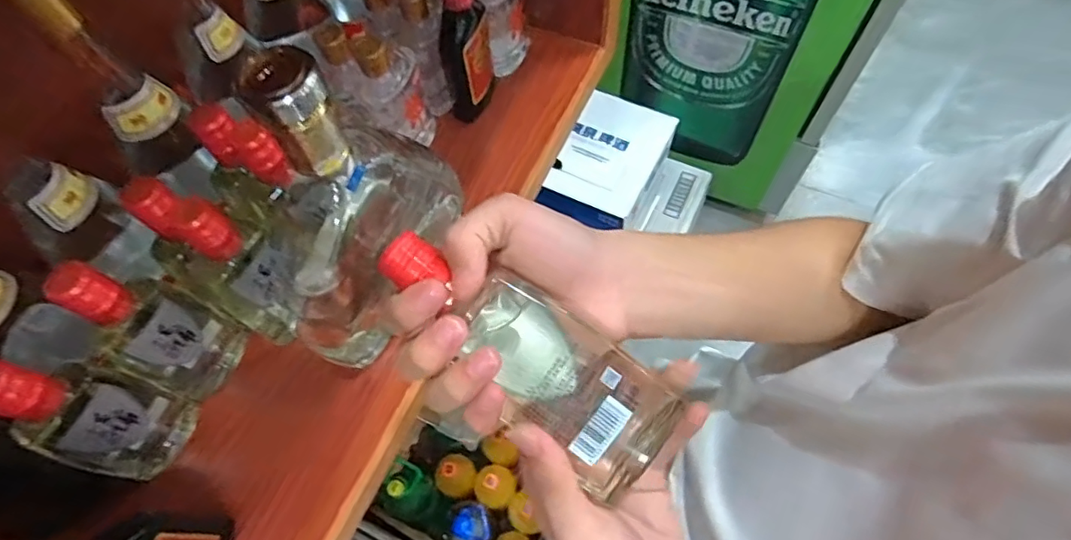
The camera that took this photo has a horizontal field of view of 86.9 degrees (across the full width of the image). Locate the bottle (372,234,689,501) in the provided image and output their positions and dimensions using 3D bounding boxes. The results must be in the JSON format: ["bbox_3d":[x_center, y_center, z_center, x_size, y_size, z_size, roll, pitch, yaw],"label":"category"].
[{"bbox_3d":[-0.003,0.037,0.275,0.160,0.033,0.061,39,71,-1],"label":"bottle"}]

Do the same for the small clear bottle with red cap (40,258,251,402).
[{"bbox_3d":[-0.269,0.041,0.403,0.041,0.171,0.064,27,68,15],"label":"small clear bottle with red cap"}]

